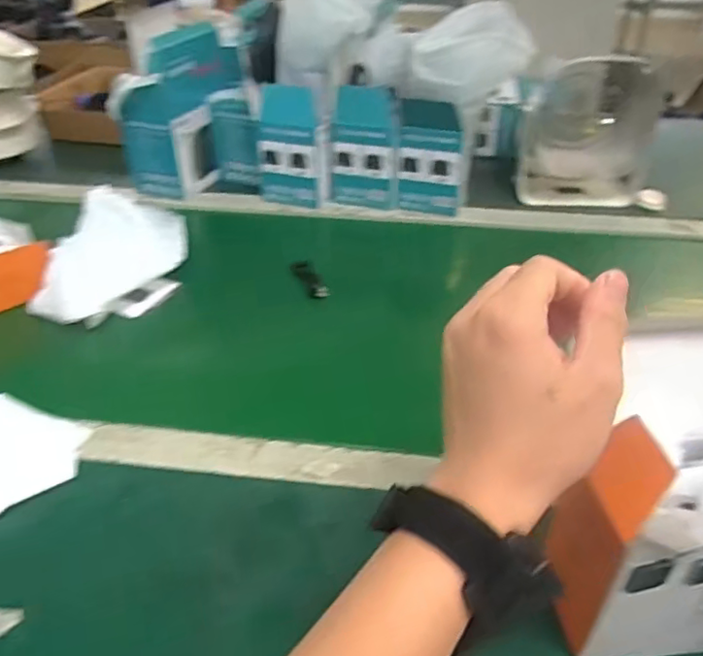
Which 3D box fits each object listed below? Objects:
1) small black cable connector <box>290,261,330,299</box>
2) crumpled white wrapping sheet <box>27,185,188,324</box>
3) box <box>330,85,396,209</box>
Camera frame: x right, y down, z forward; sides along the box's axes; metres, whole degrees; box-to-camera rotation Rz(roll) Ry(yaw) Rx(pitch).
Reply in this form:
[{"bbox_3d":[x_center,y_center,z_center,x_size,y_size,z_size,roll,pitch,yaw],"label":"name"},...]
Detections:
[{"bbox_3d":[-0.046,-0.054,0.665,0.021,0.015,0.083,-13,38,-17],"label":"small black cable connector"},{"bbox_3d":[-0.244,-0.075,0.615,0.108,0.078,0.138,9,37,13],"label":"crumpled white wrapping sheet"},{"bbox_3d":[0.018,-0.236,0.780,0.087,0.148,0.047,3,36,5],"label":"box"}]

